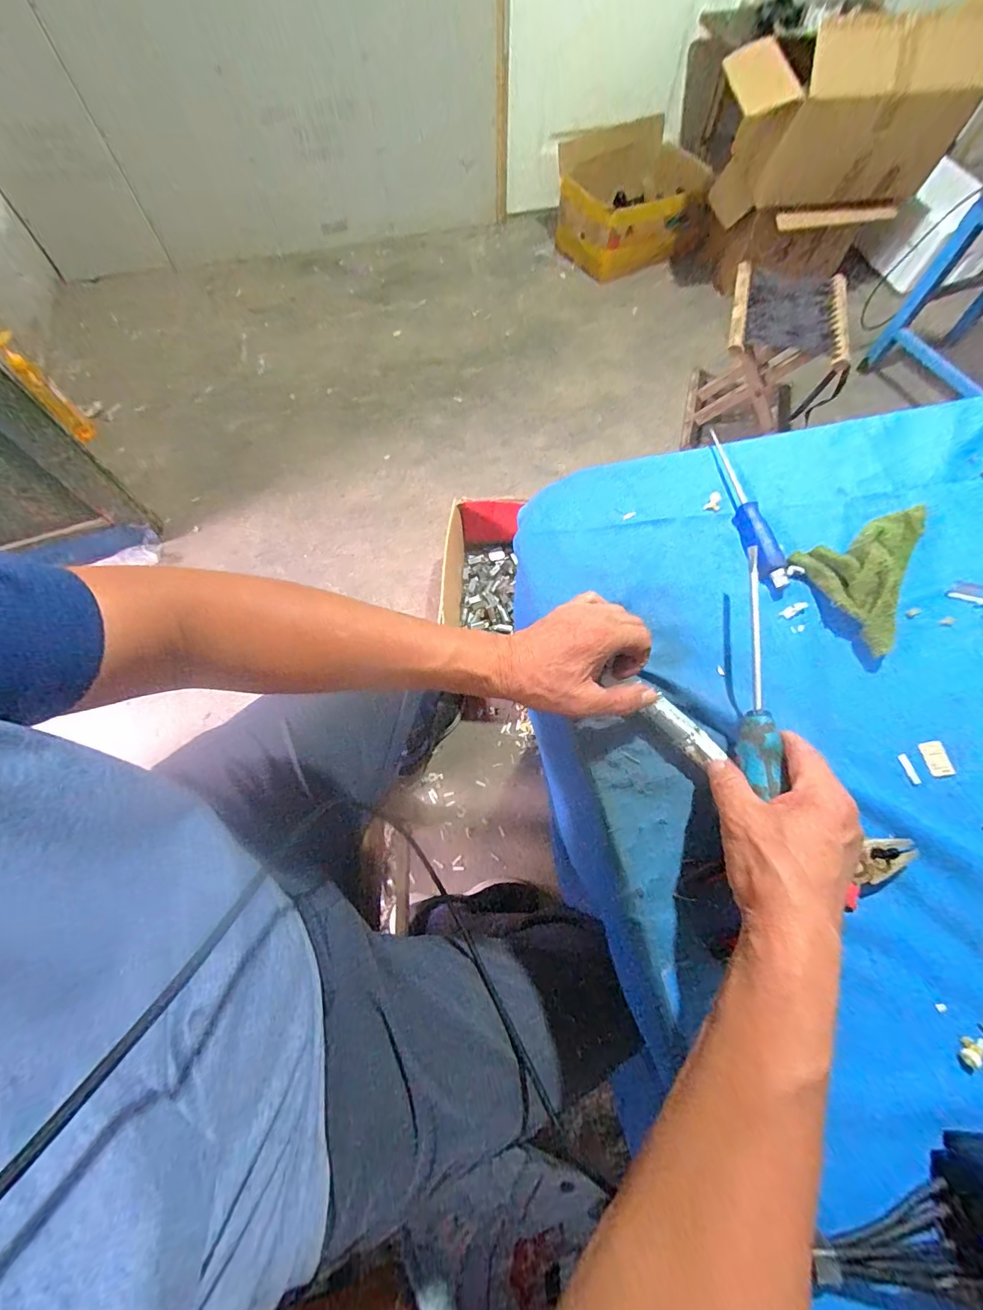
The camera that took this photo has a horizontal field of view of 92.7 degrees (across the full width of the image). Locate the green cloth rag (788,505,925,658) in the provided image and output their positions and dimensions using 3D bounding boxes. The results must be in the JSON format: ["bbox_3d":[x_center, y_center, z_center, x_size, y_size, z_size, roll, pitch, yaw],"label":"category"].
[{"bbox_3d":[0.357,-0.076,0.411,0.140,0.039,0.108,-26,68,-9],"label":"green cloth rag"}]

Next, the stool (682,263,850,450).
[{"bbox_3d":[0.705,-0.785,1.238,0.265,0.309,0.403,10,67,6],"label":"stool"}]

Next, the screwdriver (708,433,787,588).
[{"bbox_3d":[0.239,-0.142,0.445,0.029,0.018,0.172,-9,67,-2],"label":"screwdriver"}]

